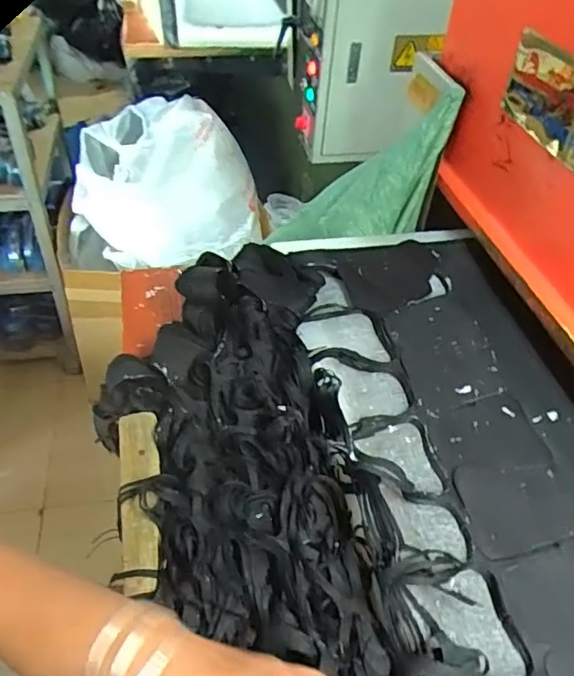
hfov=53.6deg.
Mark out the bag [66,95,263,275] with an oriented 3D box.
[{"bbox_3d":[-0.326,-0.383,1.512,0.527,0.321,0.356,-9,45,-13],"label":"bag"}]

